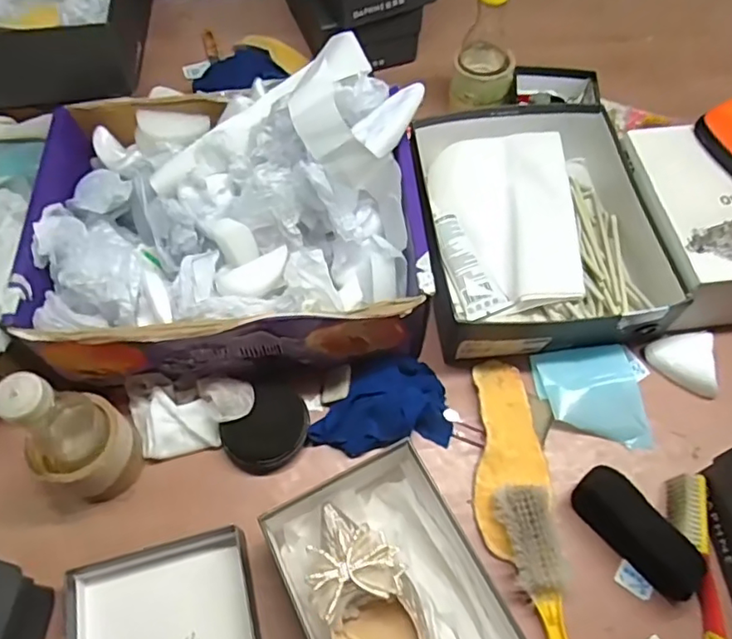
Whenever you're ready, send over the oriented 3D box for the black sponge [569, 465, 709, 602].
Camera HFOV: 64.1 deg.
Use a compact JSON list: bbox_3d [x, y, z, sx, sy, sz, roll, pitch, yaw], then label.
[{"bbox_3d":[0.258,0.203,0.560,0.039,0.056,0.131,-34,67,-17],"label":"black sponge"}]

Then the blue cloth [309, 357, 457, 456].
[{"bbox_3d":[0.013,0.088,0.631,0.151,0.039,0.100,-7,62,-4],"label":"blue cloth"}]

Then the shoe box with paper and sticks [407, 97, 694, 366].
[{"bbox_3d":[0.194,-0.122,0.712,0.267,0.084,0.334,-3,61,-1],"label":"shoe box with paper and sticks"}]

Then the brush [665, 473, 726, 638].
[{"bbox_3d":[0.316,0.228,0.557,0.034,0.041,0.158,4,61,2],"label":"brush"}]

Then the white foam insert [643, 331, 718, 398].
[{"bbox_3d":[0.357,0.048,0.659,0.063,0.031,0.068,5,62,3],"label":"white foam insert"}]

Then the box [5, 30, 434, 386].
[{"bbox_3d":[-0.150,-0.118,0.646,0.405,0.176,0.324,-5,61,-3],"label":"box"}]

